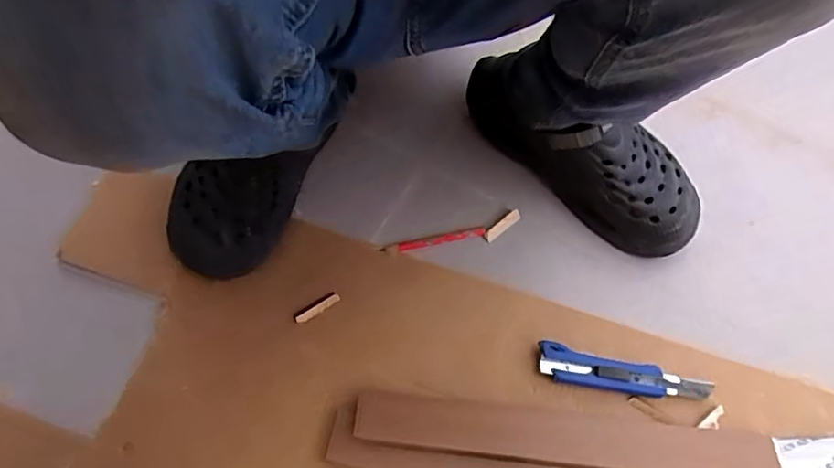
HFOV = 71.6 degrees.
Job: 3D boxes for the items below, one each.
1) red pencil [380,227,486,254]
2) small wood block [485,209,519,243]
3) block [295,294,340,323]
[{"bbox_3d":[0.019,0.007,0.649,0.117,0.004,0.012,-11,66,-6],"label":"red pencil"},{"bbox_3d":[0.097,-0.010,0.653,0.048,0.004,0.014,-37,71,-16],"label":"small wood block"},{"bbox_3d":[-0.105,0.079,0.611,0.051,0.004,0.010,-32,70,-14],"label":"block"}]

